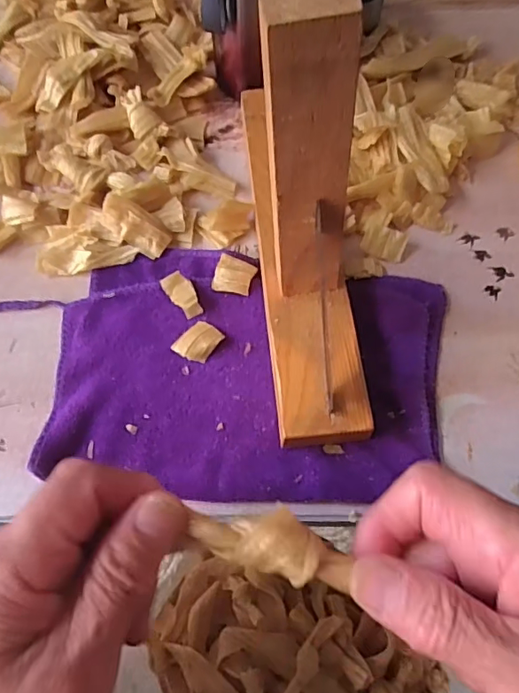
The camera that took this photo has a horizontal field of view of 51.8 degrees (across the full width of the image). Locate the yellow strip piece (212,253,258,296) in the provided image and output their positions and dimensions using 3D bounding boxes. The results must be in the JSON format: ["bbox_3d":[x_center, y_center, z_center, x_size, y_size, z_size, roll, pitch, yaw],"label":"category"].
[{"bbox_3d":[-0.015,-0.043,0.325,0.022,0.007,0.022,13,65,8],"label":"yellow strip piece"}]

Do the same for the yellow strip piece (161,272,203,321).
[{"bbox_3d":[-0.045,-0.031,0.319,0.015,0.007,0.030,-36,68,-15],"label":"yellow strip piece"}]

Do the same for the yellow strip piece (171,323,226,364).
[{"bbox_3d":[-0.035,-0.003,0.305,0.021,0.008,0.025,32,69,16],"label":"yellow strip piece"}]

